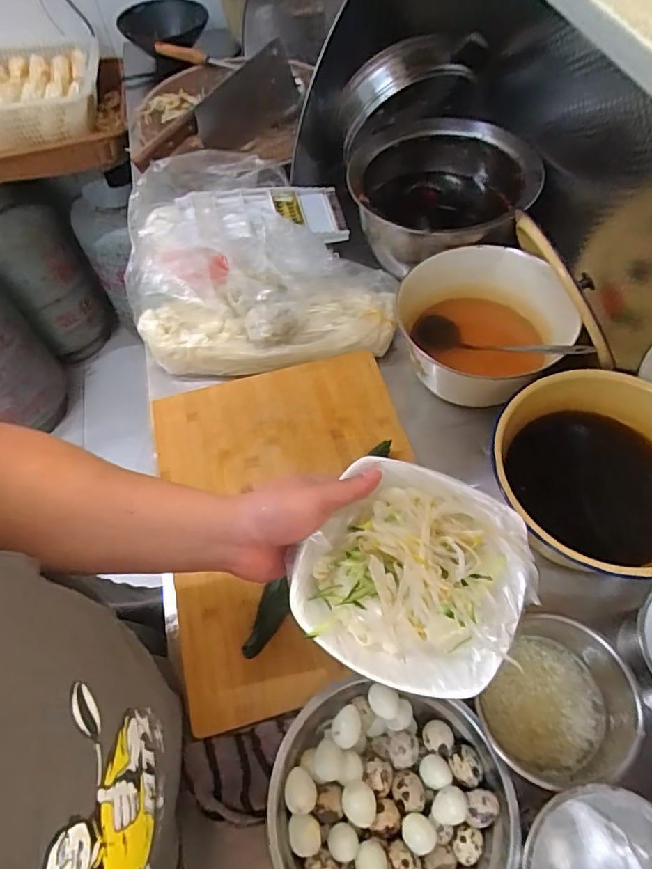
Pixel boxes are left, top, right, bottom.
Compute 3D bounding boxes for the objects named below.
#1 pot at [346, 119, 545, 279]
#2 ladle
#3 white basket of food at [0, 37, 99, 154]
[{"bbox_3d":[0.165,-0.337,0.778,0.241,0.124,0.222,-1,60,2],"label":"pot"},{"bbox_3d":[0.217,-0.118,0.679,0.053,0.059,0.264,-40,33,-19],"label":"ladle"},{"bbox_3d":[-0.682,-0.703,1.097,0.424,0.104,0.252,-15,60,-6],"label":"white basket of food"}]

